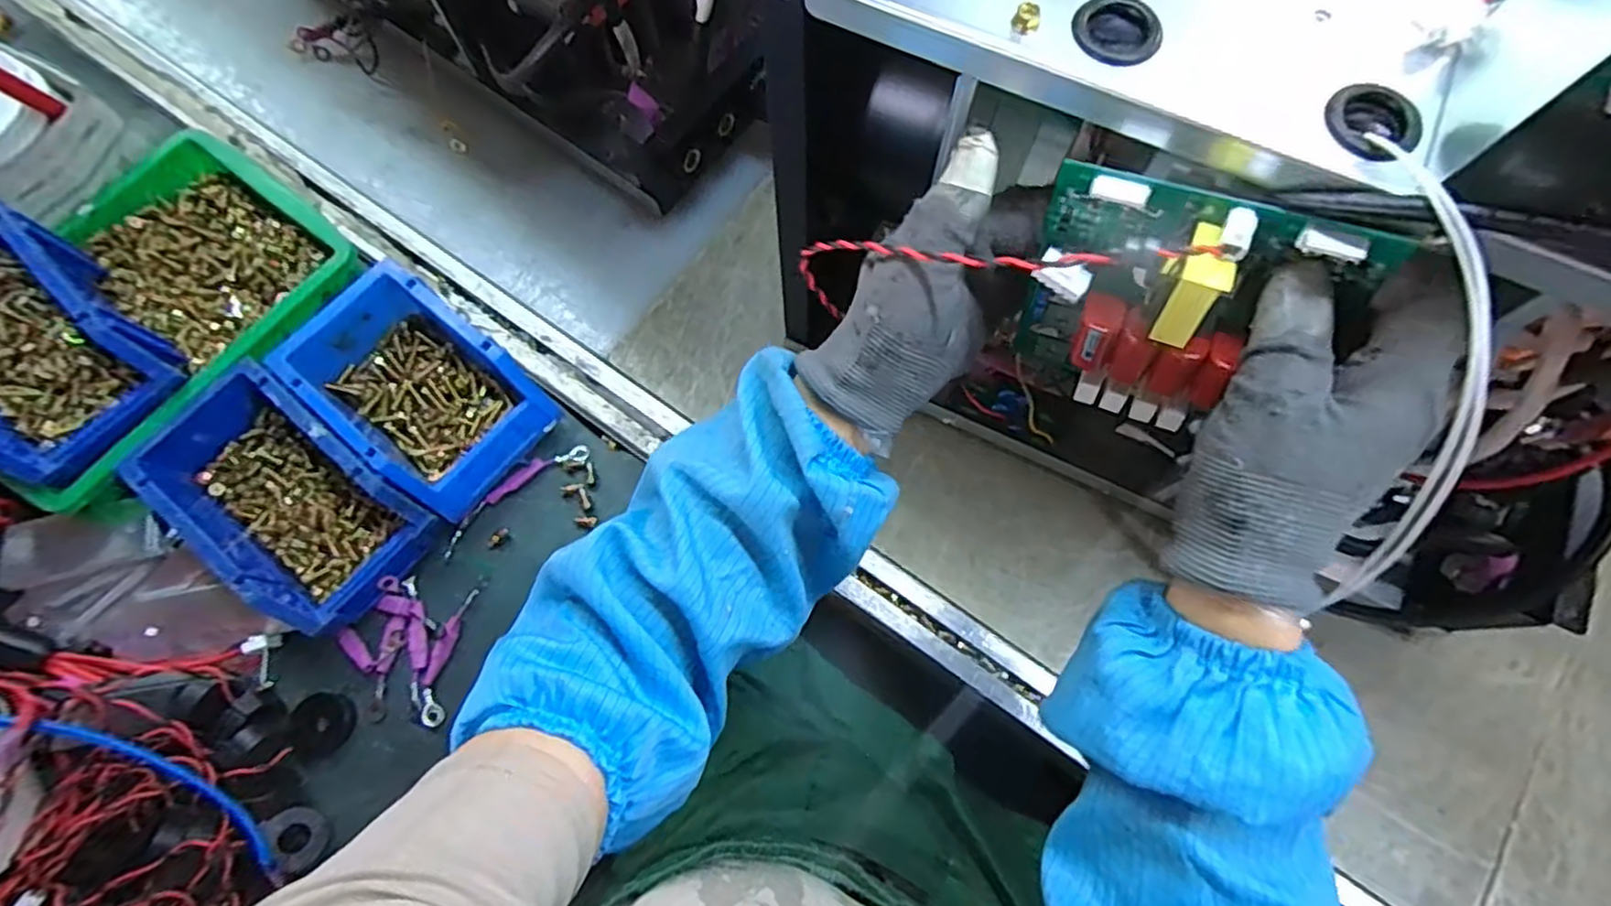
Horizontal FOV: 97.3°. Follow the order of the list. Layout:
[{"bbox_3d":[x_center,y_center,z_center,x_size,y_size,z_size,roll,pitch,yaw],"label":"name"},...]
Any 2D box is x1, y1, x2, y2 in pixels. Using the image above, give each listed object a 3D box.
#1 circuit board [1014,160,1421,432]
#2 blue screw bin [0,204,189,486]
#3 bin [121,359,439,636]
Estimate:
[{"bbox_3d":[0.144,-0.057,0.290,0.112,0.110,0.045,24,73,8],"label":"circuit board"},{"bbox_3d":[-0.501,-0.071,0.452,0.172,0.063,0.116,36,75,11],"label":"blue screw bin"},{"bbox_3d":[-0.342,0.034,0.473,0.164,0.070,0.108,37,75,11],"label":"bin"}]

